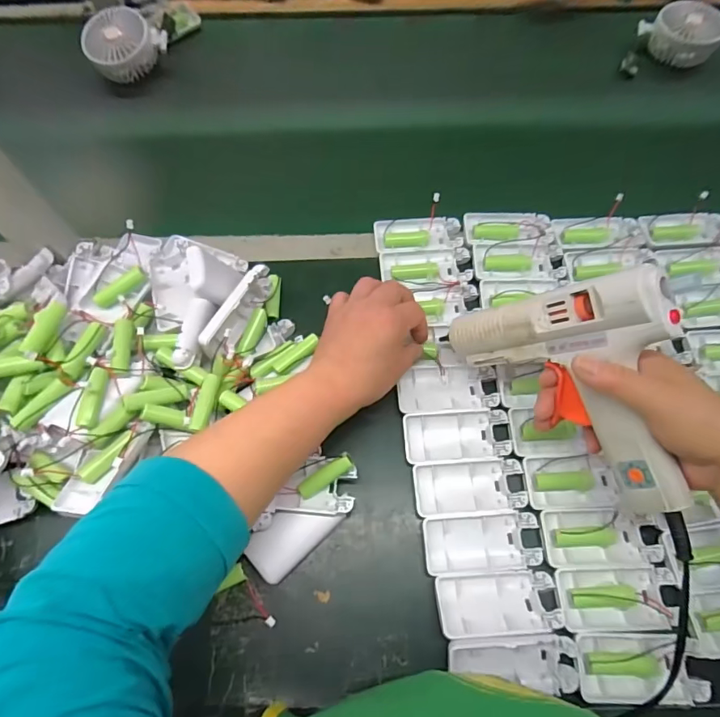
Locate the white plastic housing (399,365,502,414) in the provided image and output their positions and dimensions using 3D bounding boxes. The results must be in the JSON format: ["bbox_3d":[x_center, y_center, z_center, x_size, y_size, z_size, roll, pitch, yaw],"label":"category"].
[{"bbox_3d":[0.083,0.029,0.438,0.092,0.011,0.045,-4,67,-1],"label":"white plastic housing"}]

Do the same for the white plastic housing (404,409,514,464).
[{"bbox_3d":[0.088,0.070,0.423,0.094,0.016,0.043,-5,67,-2],"label":"white plastic housing"}]

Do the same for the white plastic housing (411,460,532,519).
[{"bbox_3d":[0.095,0.112,0.404,0.094,0.015,0.044,-5,67,-1],"label":"white plastic housing"}]

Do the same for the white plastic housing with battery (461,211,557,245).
[{"bbox_3d":[0.163,-0.142,0.508,0.093,0.015,0.050,-2,67,0],"label":"white plastic housing with battery"}]

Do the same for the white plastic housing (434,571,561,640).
[{"bbox_3d":[0.108,0.191,0.364,0.093,0.018,0.042,-3,67,-1],"label":"white plastic housing"}]

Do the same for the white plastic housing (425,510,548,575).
[{"bbox_3d":[0.101,0.152,0.384,0.093,0.013,0.044,-4,67,-1],"label":"white plastic housing"}]

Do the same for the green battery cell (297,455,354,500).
[{"bbox_3d":[-0.028,0.098,0.391,0.049,0.014,0.014,-35,67,4],"label":"green battery cell"}]

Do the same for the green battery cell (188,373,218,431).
[{"bbox_3d":[-0.130,0.037,0.389,0.014,0.014,0.048,7,67,4],"label":"green battery cell"}]

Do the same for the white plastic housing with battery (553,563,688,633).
[{"bbox_3d":[0.204,0.192,0.373,0.090,0.026,0.045,-2,67,0],"label":"white plastic housing with battery"}]

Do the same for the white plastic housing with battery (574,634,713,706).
[{"bbox_3d":[0.209,0.230,0.345,0.089,0.017,0.045,-1,67,0],"label":"white plastic housing with battery"}]

